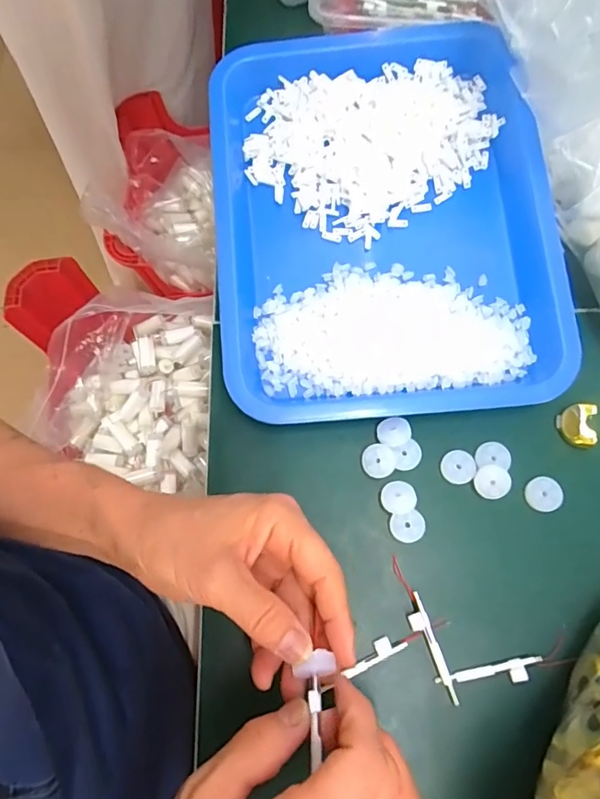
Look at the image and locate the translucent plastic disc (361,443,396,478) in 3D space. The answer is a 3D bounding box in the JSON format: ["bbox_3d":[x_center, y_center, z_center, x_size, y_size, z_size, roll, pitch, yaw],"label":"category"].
[{"bbox_3d":[0.049,0.038,0.309,0.020,0.004,0.020,0,73,2],"label":"translucent plastic disc"}]

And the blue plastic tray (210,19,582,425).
[{"bbox_3d":[0.055,-0.129,0.344,0.229,0.034,0.280,-5,73,0],"label":"blue plastic tray"}]

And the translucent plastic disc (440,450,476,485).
[{"bbox_3d":[0.100,0.042,0.311,0.020,0.006,0.020,0,73,2],"label":"translucent plastic disc"}]

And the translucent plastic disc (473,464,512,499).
[{"bbox_3d":[0.118,0.051,0.304,0.021,0.004,0.020,-2,81,16],"label":"translucent plastic disc"}]

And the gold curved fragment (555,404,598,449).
[{"bbox_3d":[0.177,0.015,0.315,0.021,0.010,0.026,13,74,5],"label":"gold curved fragment"}]

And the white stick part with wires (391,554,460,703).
[{"bbox_3d":[0.069,0.131,0.281,0.010,0.007,0.079,-19,74,-4],"label":"white stick part with wires"}]

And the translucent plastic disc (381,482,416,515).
[{"bbox_3d":[0.060,0.060,0.302,0.020,0.006,0.020,0,73,2],"label":"translucent plastic disc"}]

